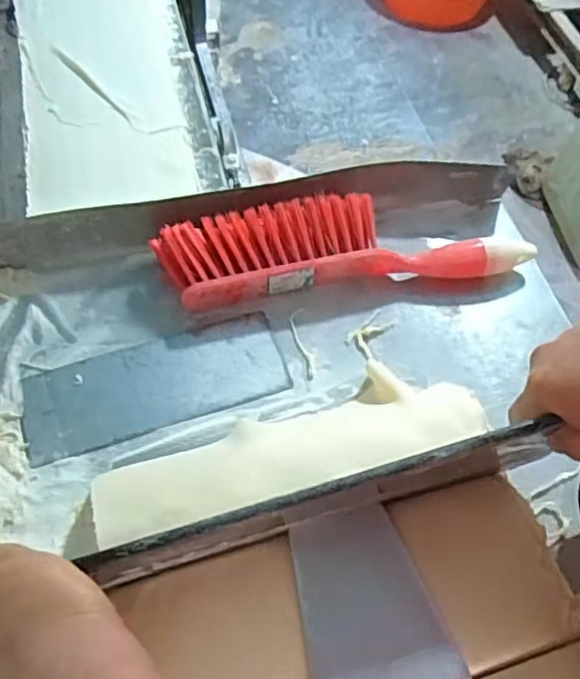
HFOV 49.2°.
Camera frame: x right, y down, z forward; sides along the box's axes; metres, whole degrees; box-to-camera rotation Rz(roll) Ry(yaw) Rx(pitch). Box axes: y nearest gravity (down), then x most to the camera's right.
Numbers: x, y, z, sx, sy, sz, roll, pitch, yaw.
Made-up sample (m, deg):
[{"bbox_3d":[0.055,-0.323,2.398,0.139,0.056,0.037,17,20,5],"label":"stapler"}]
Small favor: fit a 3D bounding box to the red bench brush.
[{"bbox_3d":[0.047,-0.080,0.530,0.306,0.039,0.080,-6,59,-8],"label":"red bench brush"}]

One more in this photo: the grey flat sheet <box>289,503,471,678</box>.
[{"bbox_3d":[0.044,0.152,0.363,0.079,0.007,0.104,-12,60,-10],"label":"grey flat sheet"}]

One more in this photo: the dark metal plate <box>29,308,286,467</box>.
[{"bbox_3d":[-0.102,0.033,0.482,0.194,0.006,0.073,-16,61,-13],"label":"dark metal plate"}]

